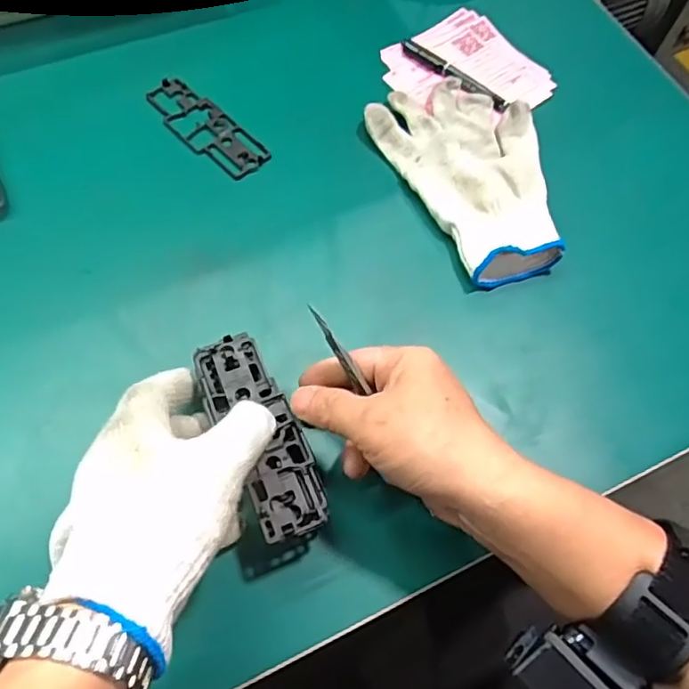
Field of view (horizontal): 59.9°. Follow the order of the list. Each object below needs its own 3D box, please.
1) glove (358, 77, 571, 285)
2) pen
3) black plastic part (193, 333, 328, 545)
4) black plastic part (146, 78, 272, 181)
[{"bbox_3d":[0.109,-0.140,0.476,0.116,0.027,0.190,-24,67,-14],"label":"glove"},{"bbox_3d":[0.096,-0.239,0.529,0.119,0.011,0.014,42,68,16],"label":"pen"},{"bbox_3d":[-0.049,0.051,0.352,0.043,0.010,0.126,-23,68,-14],"label":"black plastic part"},{"bbox_3d":[-0.116,-0.181,0.498,0.045,0.007,0.124,-38,72,-20],"label":"black plastic part"}]

